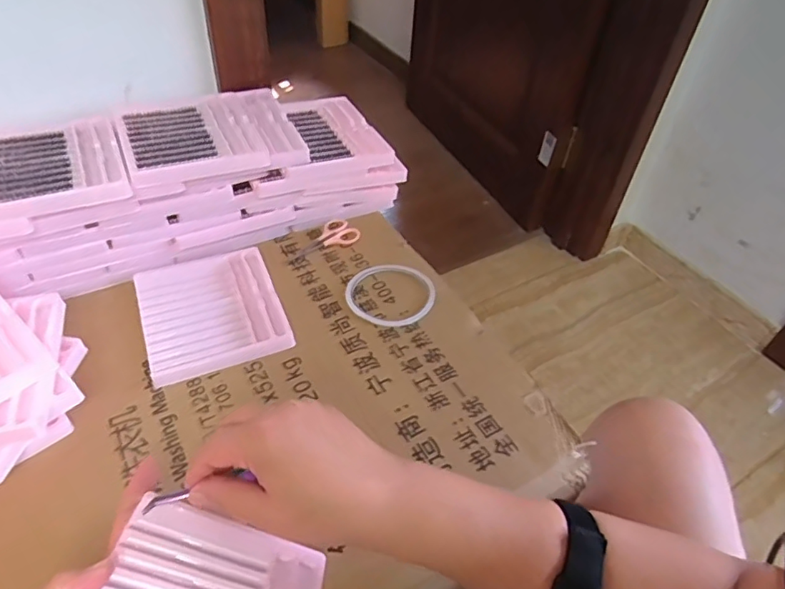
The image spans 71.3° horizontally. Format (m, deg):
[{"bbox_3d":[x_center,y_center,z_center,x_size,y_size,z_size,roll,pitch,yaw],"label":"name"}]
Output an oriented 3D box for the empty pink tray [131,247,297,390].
[{"bbox_3d":[-0.180,0.013,0.547,0.131,0.009,0.147,-16,49,-19],"label":"empty pink tray"}]

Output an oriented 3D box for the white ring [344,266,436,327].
[{"bbox_3d":[0.000,0.001,0.570,0.090,0.010,0.082,2,45,-2],"label":"white ring"}]

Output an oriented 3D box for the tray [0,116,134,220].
[{"bbox_3d":[-0.325,-0.121,0.514,0.129,0.014,0.136,-18,50,-21],"label":"tray"}]

